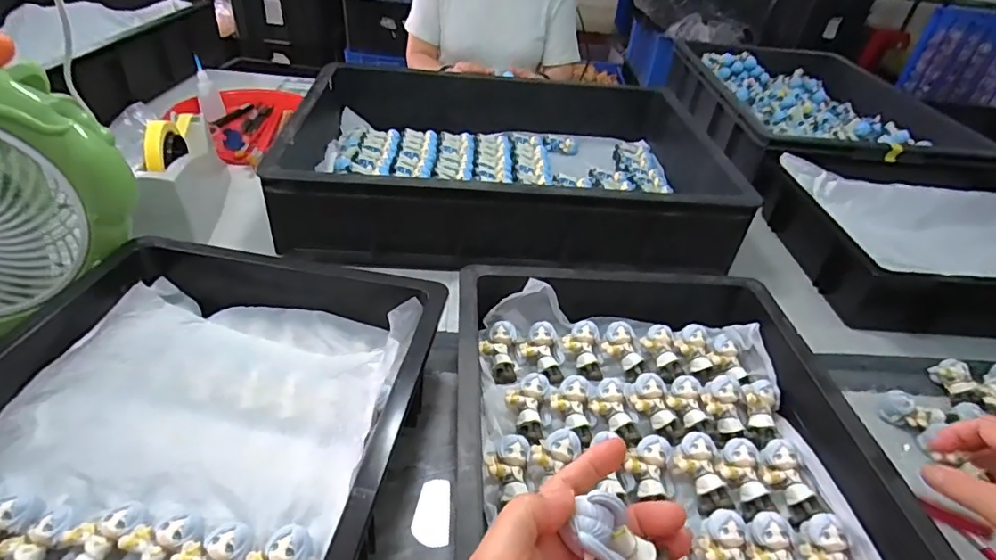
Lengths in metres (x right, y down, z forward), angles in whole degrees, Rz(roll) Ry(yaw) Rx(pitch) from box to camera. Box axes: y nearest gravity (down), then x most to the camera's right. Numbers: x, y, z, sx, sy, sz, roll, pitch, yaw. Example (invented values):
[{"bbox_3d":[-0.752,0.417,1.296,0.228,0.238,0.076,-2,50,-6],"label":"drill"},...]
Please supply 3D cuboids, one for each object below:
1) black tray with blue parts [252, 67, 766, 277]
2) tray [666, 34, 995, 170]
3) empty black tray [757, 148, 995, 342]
[{"bbox_3d":[0.009,-0.192,0.792,0.579,0.096,0.436,1,38,-9],"label":"black tray with blue parts"},{"bbox_3d":[0.617,-0.342,1.047,0.407,0.113,0.572,5,38,-3],"label":"tray"},{"bbox_3d":[0.601,-0.054,0.733,0.391,0.119,0.312,10,38,2],"label":"empty black tray"}]

